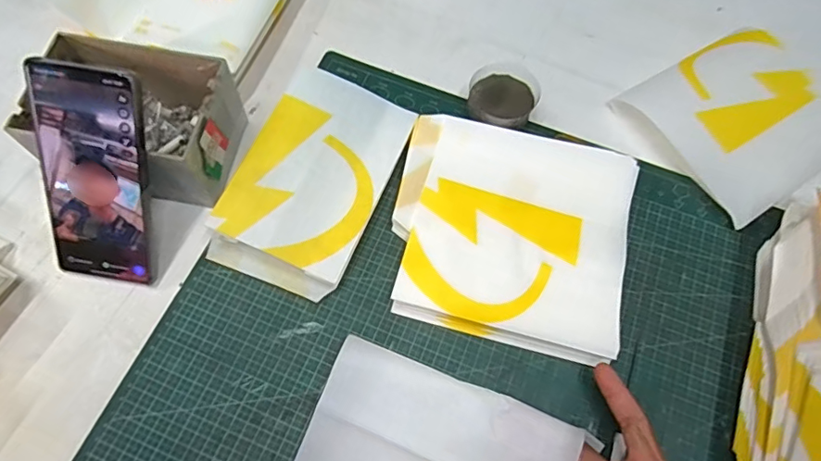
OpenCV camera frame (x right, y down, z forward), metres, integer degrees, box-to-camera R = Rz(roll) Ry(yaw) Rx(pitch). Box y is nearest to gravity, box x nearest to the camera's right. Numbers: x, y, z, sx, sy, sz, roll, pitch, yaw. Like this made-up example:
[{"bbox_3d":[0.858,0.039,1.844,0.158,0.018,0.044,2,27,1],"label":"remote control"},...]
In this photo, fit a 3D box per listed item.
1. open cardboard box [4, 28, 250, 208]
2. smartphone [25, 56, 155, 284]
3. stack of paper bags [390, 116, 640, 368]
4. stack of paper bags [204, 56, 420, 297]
[{"bbox_3d":[-0.217,-0.084,0.418,0.132,0.080,0.101,9,66,1],"label":"open cardboard box"},{"bbox_3d":[-0.226,-0.035,0.372,0.072,0.163,0.012,11,26,2],"label":"smartphone"},{"bbox_3d":[0.083,0.001,0.432,0.190,0.024,0.181,13,66,3],"label":"stack of paper bags"},{"bbox_3d":[-0.080,-0.045,0.436,0.113,0.033,0.186,23,67,7],"label":"stack of paper bags"}]

